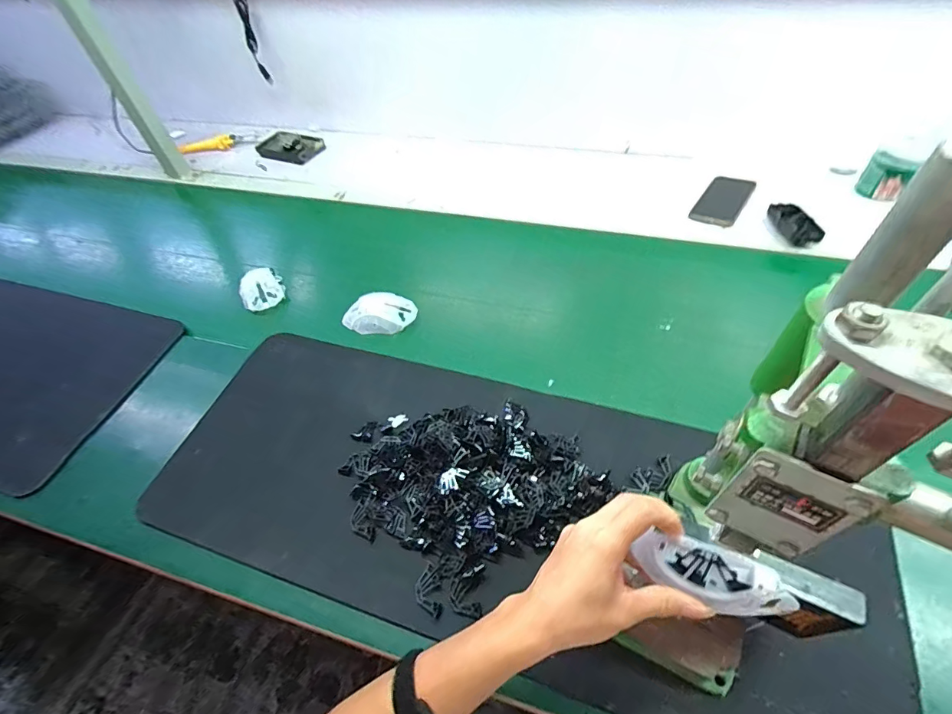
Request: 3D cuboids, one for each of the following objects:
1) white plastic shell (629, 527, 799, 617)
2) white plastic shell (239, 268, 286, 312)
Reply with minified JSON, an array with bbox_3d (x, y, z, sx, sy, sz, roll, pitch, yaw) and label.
[{"bbox_3d":[0.171,0.160,0.327,0.104,0.026,0.036,14,50,17],"label":"white plastic shell"},{"bbox_3d":[-0.348,-0.110,0.735,0.066,0.037,0.075,-27,54,-15],"label":"white plastic shell"}]

